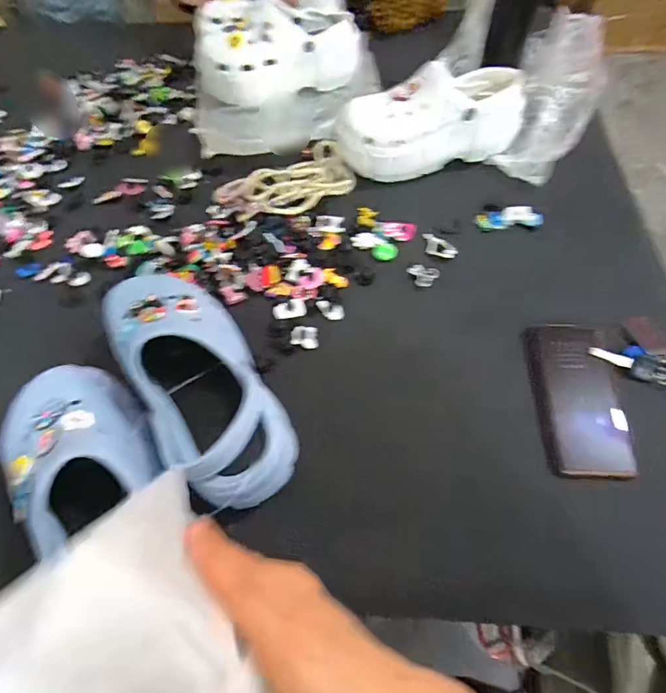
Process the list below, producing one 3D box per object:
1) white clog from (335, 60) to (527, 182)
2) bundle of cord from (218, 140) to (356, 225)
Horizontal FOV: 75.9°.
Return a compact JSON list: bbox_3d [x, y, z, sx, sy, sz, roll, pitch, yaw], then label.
[{"bbox_3d":[0.133,-0.307,0.573,0.239,0.093,0.091,-10,61,-3],"label":"white clog"},{"bbox_3d":[-0.064,-0.227,0.599,0.179,0.017,0.109,-30,66,-12],"label":"bundle of cord"}]

